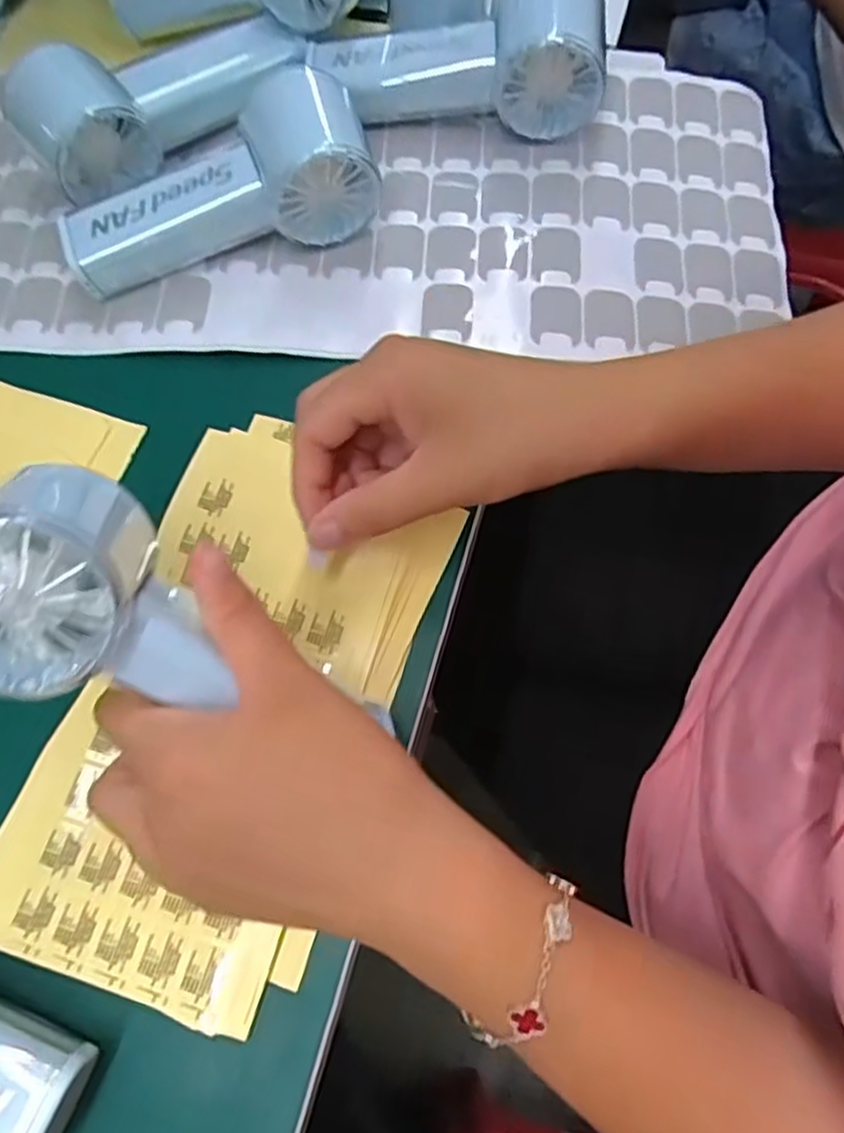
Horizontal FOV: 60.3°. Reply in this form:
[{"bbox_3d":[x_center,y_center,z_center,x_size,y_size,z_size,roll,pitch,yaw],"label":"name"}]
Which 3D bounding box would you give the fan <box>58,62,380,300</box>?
[{"bbox_3d":[-0.099,-0.184,0.360,0.151,0.050,0.061,-20,72,8],"label":"fan"}]

